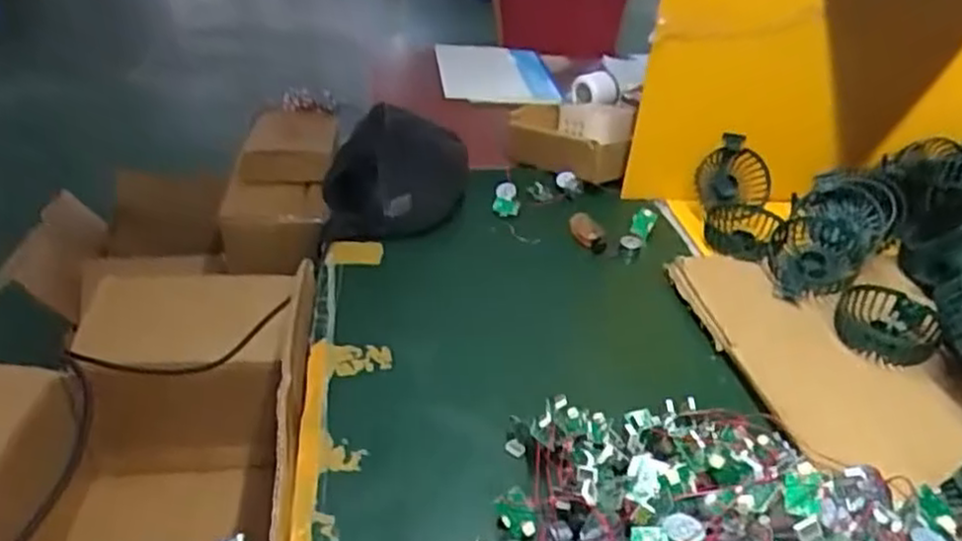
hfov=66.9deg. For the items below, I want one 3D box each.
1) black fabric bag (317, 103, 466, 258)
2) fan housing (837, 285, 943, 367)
[{"bbox_3d":[-0.095,-0.115,0.851,0.155,0.072,0.215,2,32,-6],"label":"black fabric bag"},{"bbox_3d":[0.380,0.048,0.681,0.086,0.026,0.102,23,35,26],"label":"fan housing"}]

